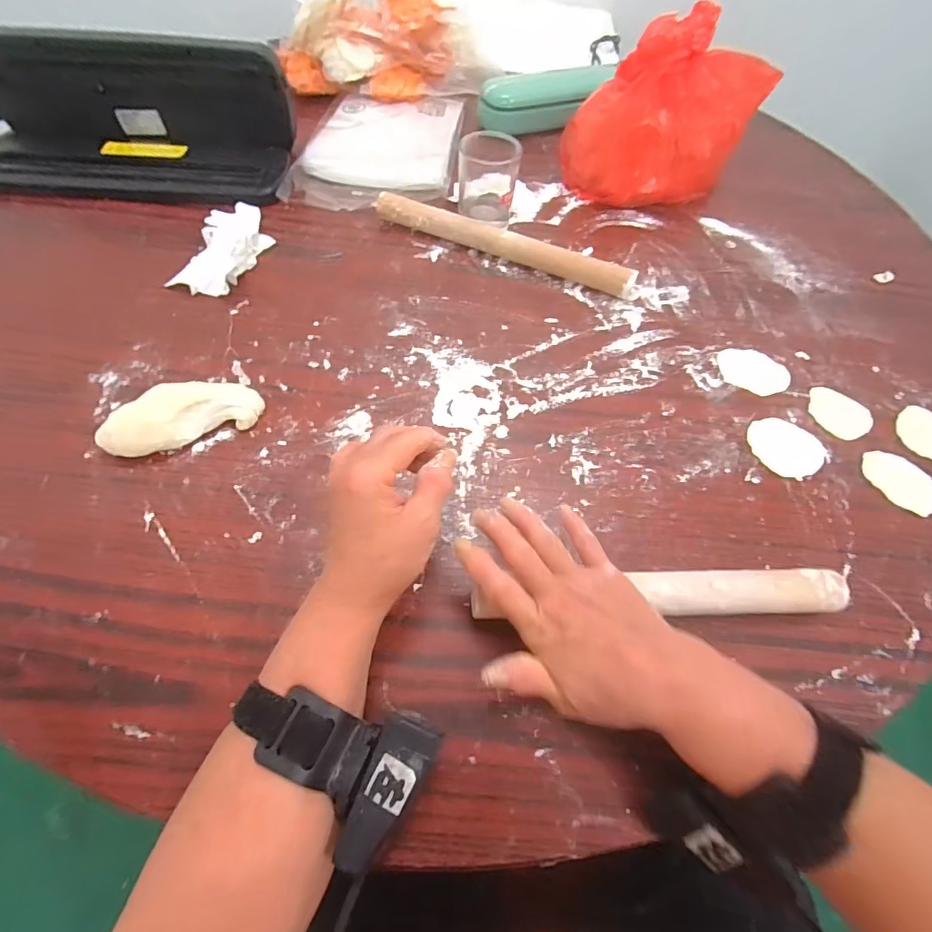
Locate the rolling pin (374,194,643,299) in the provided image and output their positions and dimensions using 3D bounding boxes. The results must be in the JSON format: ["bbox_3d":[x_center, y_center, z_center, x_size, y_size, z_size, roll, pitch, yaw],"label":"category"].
[{"bbox_3d":[0.037,-0.238,0.499,0.288,0.032,0.023,22,60,9],"label":"rolling pin"}]

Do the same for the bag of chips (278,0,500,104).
[{"bbox_3d":[-0.115,-0.597,0.656,0.303,0.086,0.120,-4,60,-6],"label":"bag of chips"}]

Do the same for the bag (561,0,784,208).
[{"bbox_3d":[0.246,-0.434,0.559,0.174,0.155,0.223,33,63,15],"label":"bag"}]

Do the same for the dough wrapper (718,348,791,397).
[{"bbox_3d":[0.278,-0.091,0.451,0.067,0.004,0.067,29,62,12],"label":"dough wrapper"}]

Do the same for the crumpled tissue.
[{"bbox_3d":[-0.244,-0.225,0.471,0.059,0.030,0.119,17,60,6],"label":"crumpled tissue"}]

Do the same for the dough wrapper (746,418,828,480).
[{"bbox_3d":[0.277,-0.017,0.402,0.060,0.004,0.060,2,59,-3],"label":"dough wrapper"}]

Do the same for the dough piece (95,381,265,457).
[{"bbox_3d":[-0.222,-0.040,0.362,0.116,0.035,0.041,-21,63,-16],"label":"dough piece"}]

